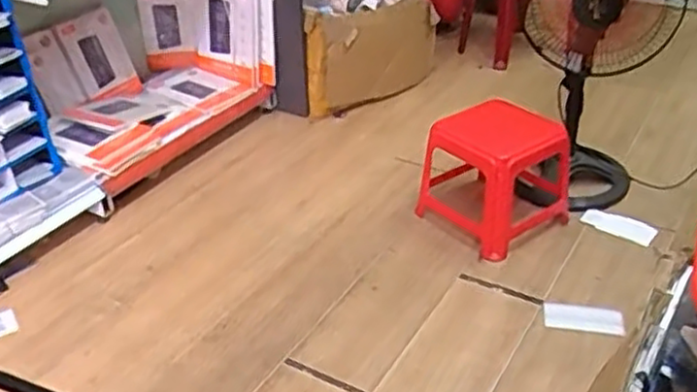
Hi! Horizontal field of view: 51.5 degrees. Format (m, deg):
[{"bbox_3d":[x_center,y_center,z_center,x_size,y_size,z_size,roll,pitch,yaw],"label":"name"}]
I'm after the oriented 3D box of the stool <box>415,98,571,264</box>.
[{"bbox_3d":[0.333,-0.065,1.700,0.273,0.263,0.308,-25,39,-31],"label":"stool"}]

